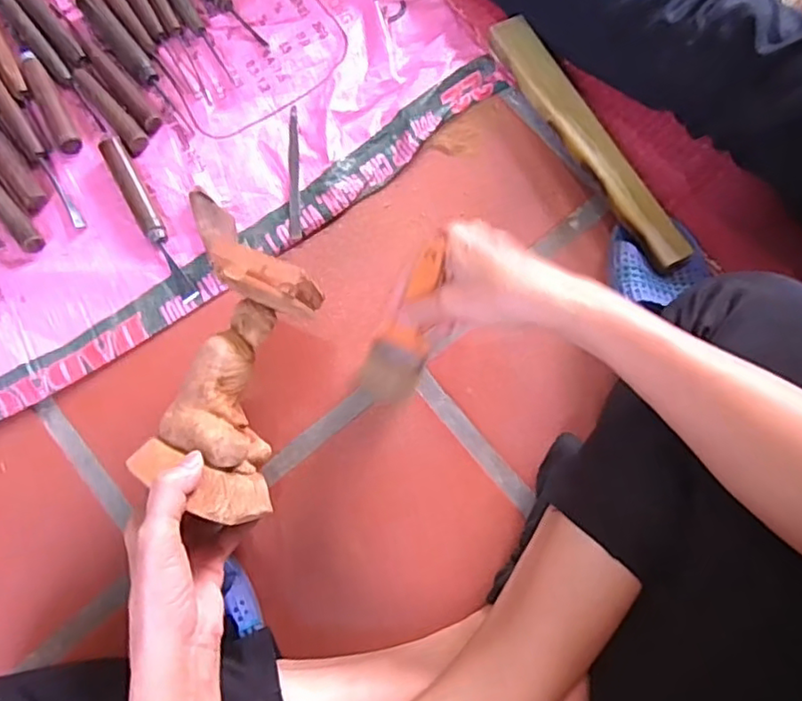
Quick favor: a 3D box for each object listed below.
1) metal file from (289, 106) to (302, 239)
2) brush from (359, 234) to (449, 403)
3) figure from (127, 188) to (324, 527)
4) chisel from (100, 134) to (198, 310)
[{"bbox_3d":[-0.101,-0.170,0.587,0.010,0.004,0.138,-4,76,-1],"label":"metal file"},{"bbox_3d":[0.003,-0.017,0.479,0.046,0.169,0.028,28,55,6],"label":"brush"},{"bbox_3d":[-0.121,0.015,0.439,0.096,0.084,0.192,7,80,1],"label":"figure"},{"bbox_3d":[-0.231,-0.123,0.569,0.020,0.014,0.179,-29,78,-7],"label":"chisel"}]

